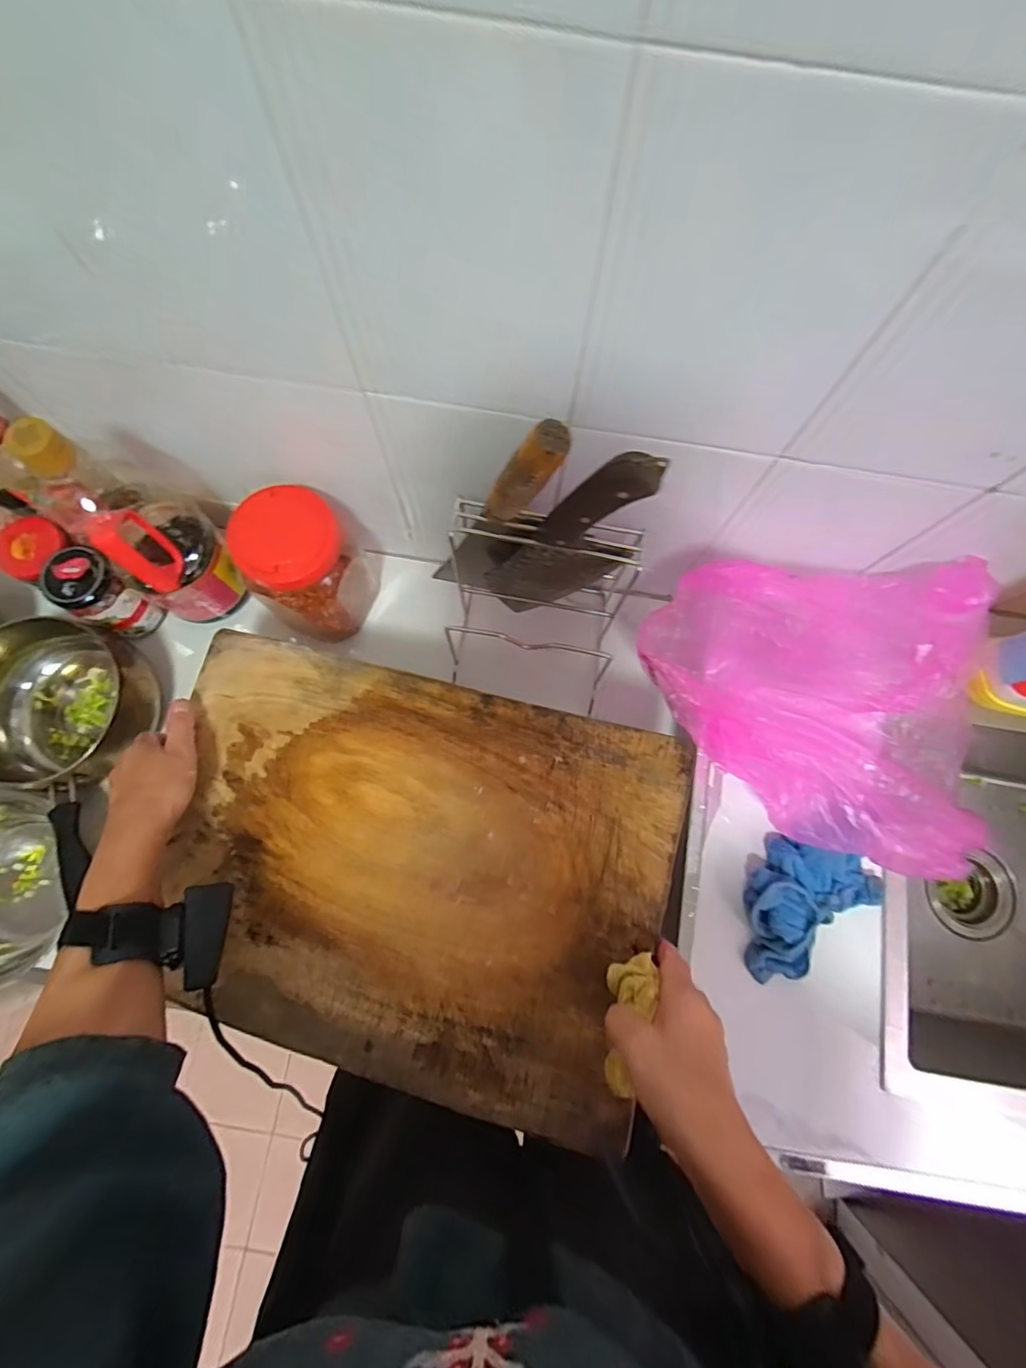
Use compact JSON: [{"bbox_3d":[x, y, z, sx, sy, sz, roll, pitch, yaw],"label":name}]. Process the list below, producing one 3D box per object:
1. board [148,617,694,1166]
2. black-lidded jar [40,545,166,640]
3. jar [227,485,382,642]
[{"bbox_3d":[-0.093,0.147,0.457,0.422,0.017,0.306,13,78,9],"label":"board"},{"bbox_3d":[-0.418,-0.092,0.560,0.059,0.101,0.058,0,77,-2],"label":"black-lidded jar"},{"bbox_3d":[-0.205,-0.118,0.556,0.089,0.161,0.098,20,77,3],"label":"jar"}]

